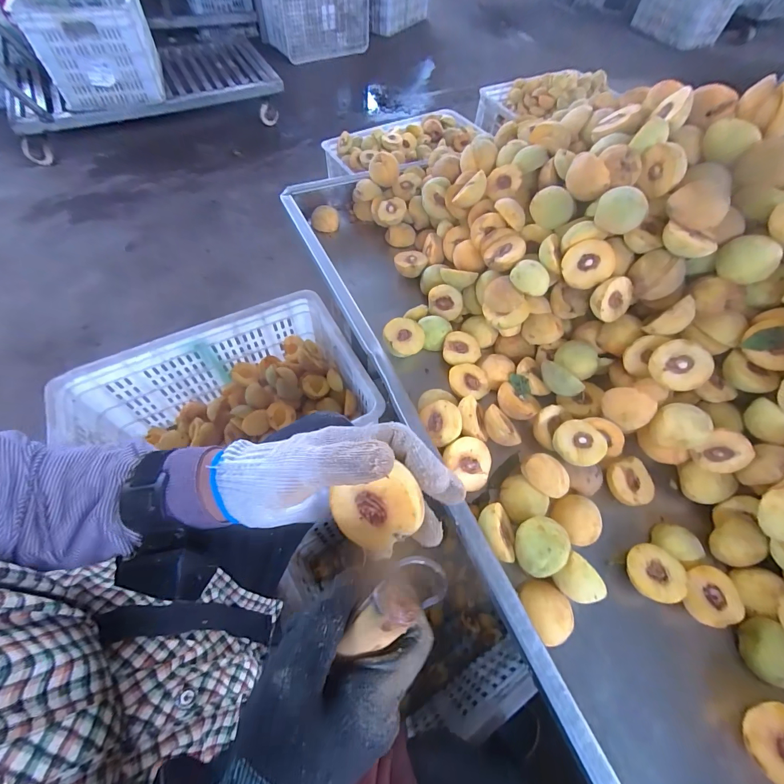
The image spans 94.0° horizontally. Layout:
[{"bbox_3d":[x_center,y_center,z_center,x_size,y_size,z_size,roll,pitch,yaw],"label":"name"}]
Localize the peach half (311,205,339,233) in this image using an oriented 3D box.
[{"bbox_3d":[-0.129,-0.334,0.703,0.051,0.040,0.032,-8,61,-8],"label":"peach half"}]

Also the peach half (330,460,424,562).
[{"bbox_3d":[-0.003,0.073,0.237,0.060,0.030,0.048,-40,84,21],"label":"peach half"}]

